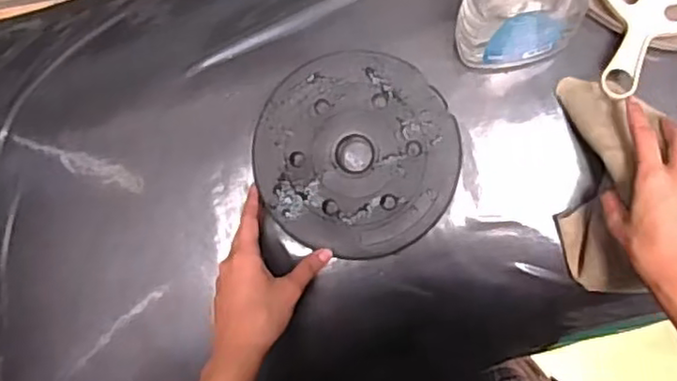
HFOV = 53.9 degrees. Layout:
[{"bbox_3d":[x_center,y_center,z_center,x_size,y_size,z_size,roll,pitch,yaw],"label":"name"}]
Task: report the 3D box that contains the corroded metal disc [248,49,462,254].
[{"bbox_3d":[0.015,-0.031,0.558,0.164,0.015,0.166,0,85,1],"label":"corroded metal disc"}]

